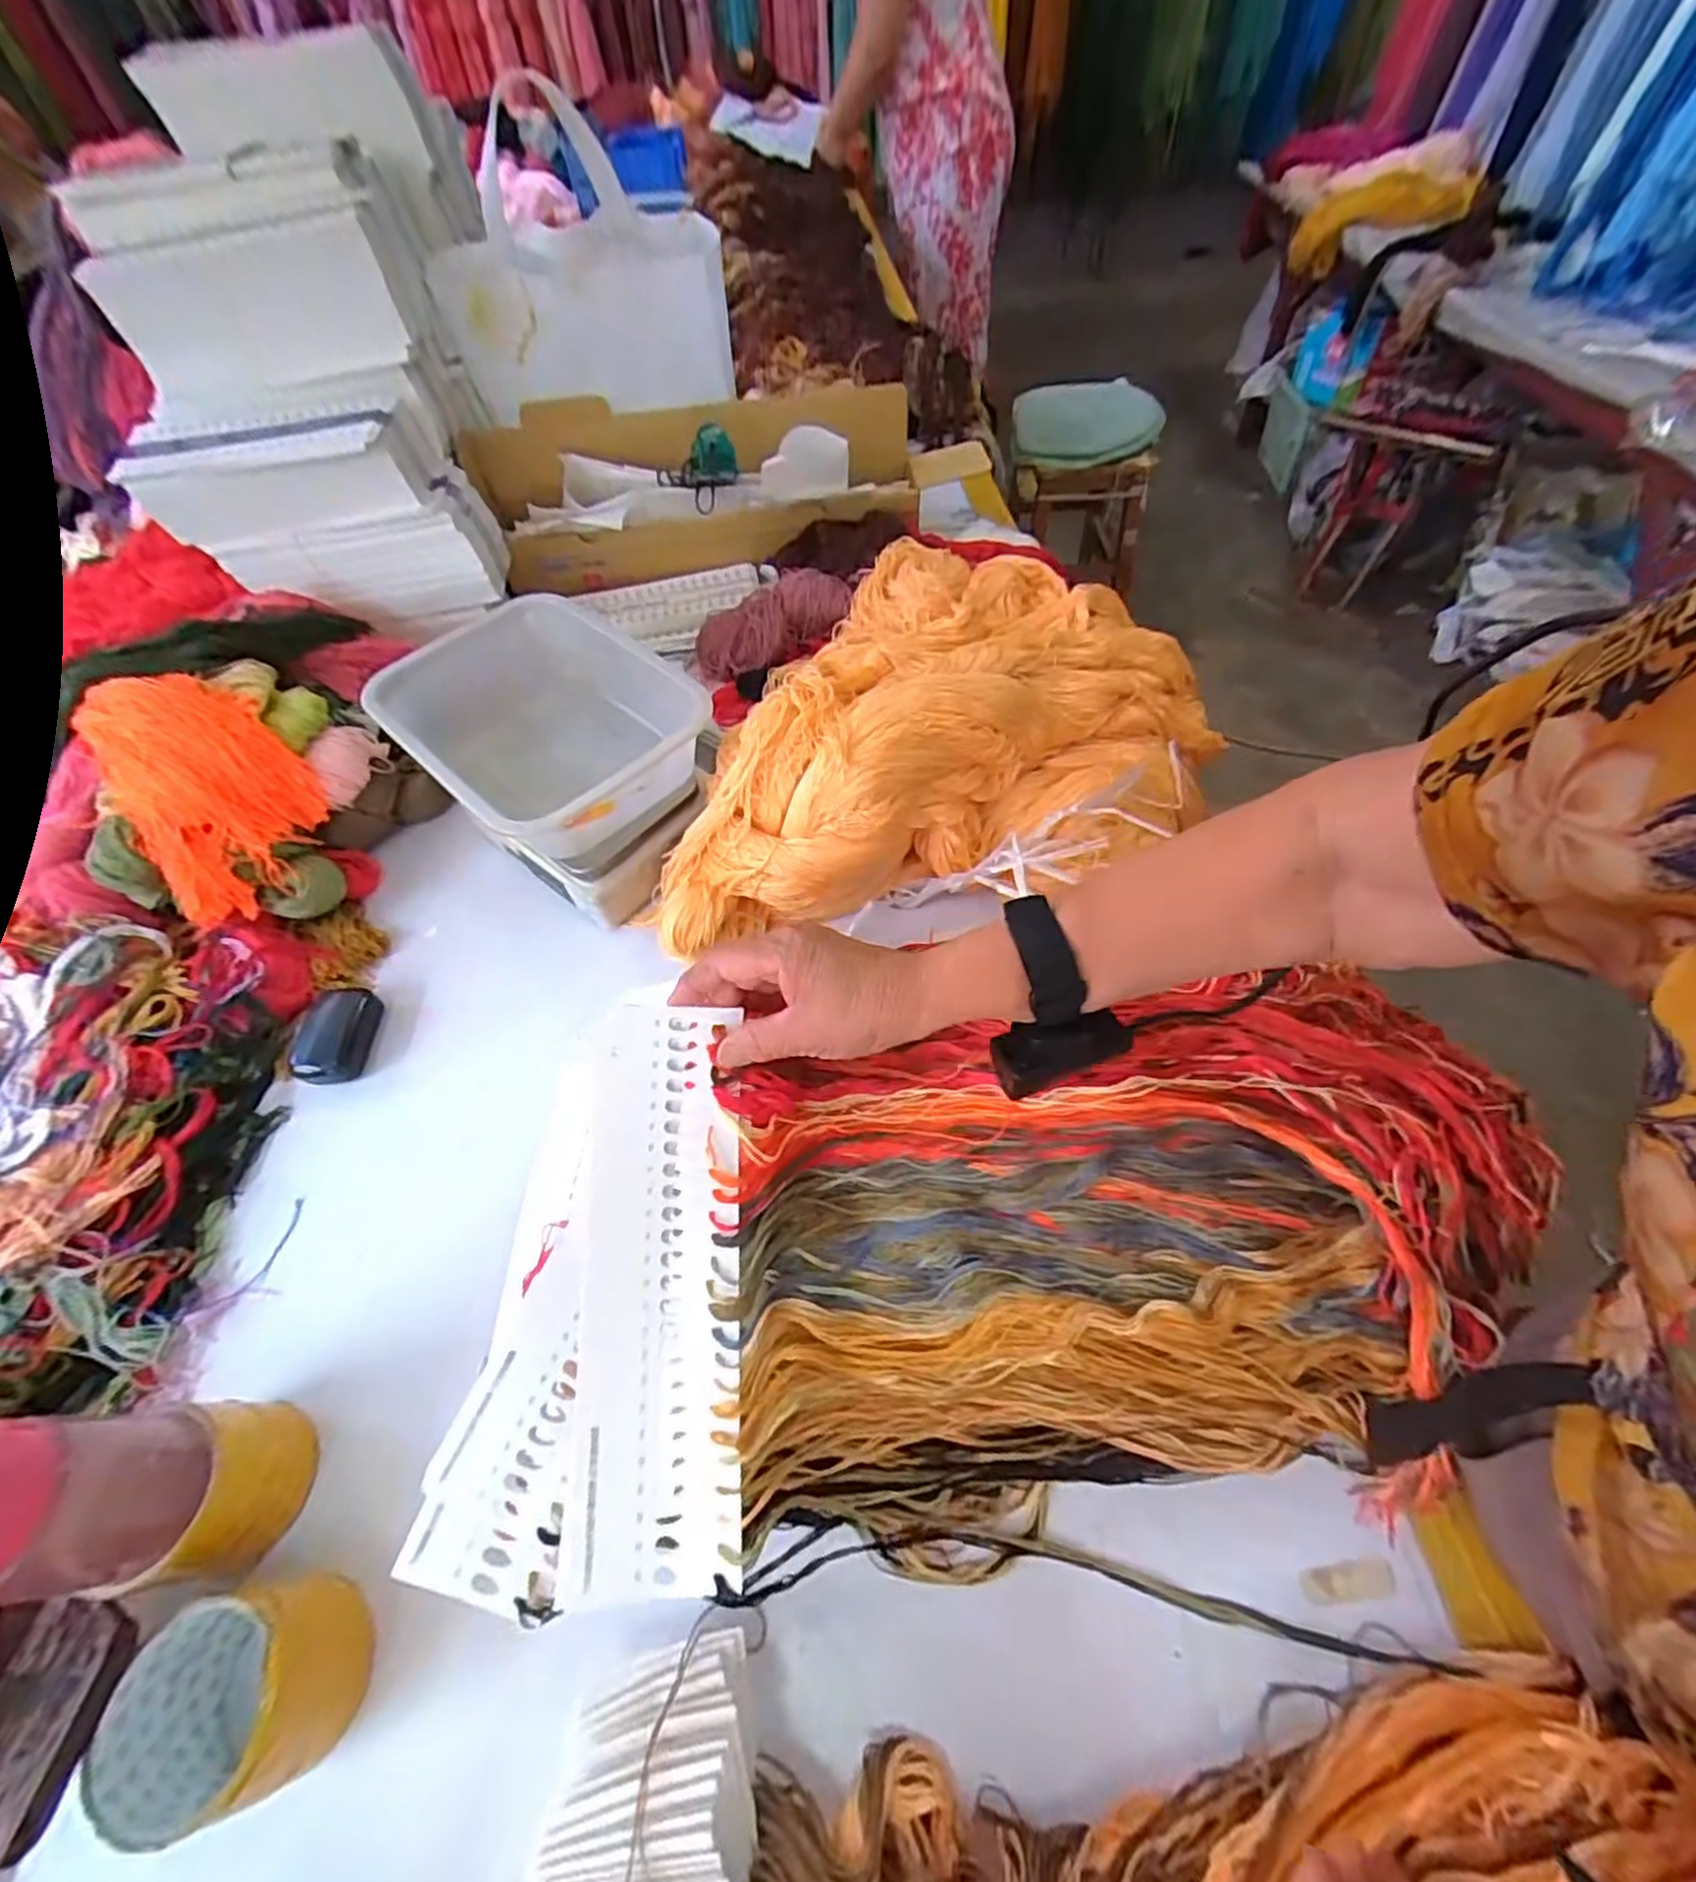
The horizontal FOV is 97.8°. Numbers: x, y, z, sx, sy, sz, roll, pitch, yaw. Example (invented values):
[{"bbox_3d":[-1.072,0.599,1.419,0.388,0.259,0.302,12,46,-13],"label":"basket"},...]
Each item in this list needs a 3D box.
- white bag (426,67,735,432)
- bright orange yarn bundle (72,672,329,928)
[{"bbox_3d":[-0.273,-0.670,0.749,0.297,0.259,0.132,-14,56,-6],"label":"white bag"},{"bbox_3d":[-0.515,-0.126,0.601,0.127,0.115,0.156,-24,58,-13],"label":"bright orange yarn bundle"}]

